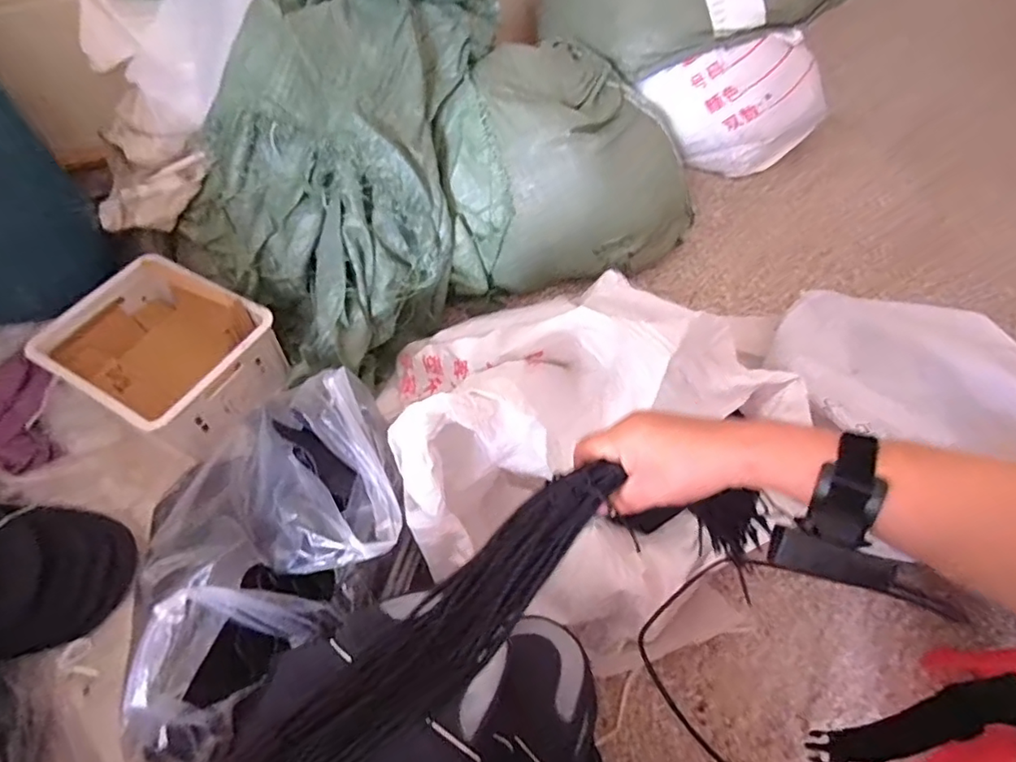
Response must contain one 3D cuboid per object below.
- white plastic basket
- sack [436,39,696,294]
[{"bbox_3d":[-0.551,-0.043,0.903,0.312,0.148,0.243,21,60,14],"label":"white plastic basket"},{"bbox_3d":[0.117,-0.410,1.049,0.495,0.279,0.353,-12,57,-6],"label":"sack"}]

